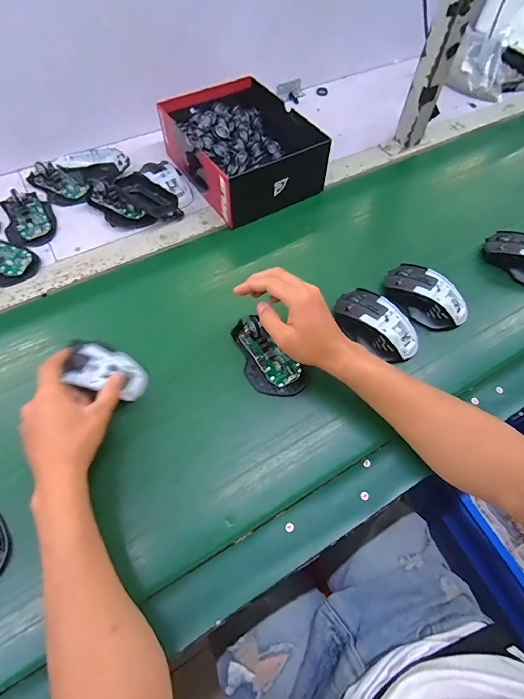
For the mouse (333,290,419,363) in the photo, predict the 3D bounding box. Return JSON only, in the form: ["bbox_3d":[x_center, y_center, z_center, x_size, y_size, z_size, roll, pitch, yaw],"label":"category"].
[{"bbox_3d":[0.149,-0.036,0.481,0.114,0.032,0.063,39,66,19],"label":"mouse"}]

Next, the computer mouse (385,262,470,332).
[{"bbox_3d":[0.224,-0.074,0.509,0.061,0.038,0.113,-38,68,-21],"label":"computer mouse"}]

